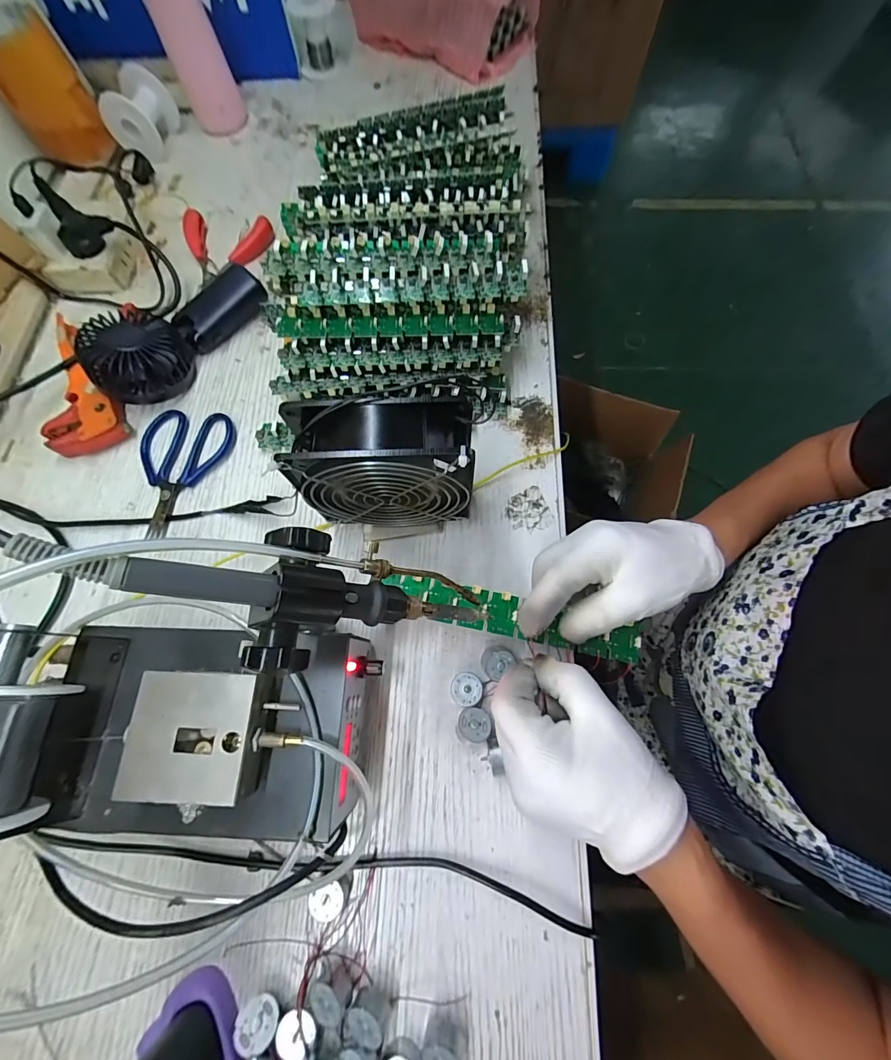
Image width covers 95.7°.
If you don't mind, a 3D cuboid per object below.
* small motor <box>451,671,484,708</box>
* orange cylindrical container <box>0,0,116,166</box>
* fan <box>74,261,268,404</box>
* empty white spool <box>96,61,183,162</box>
[{"bbox_3d":[0.016,0.119,0.301,0.023,0.014,0.022,0,72,1],"label":"small motor"},{"bbox_3d":[-0.468,-0.510,0.469,0.078,0.102,0.080,-40,75,-11],"label":"orange cylindrical container"},{"bbox_3d":[-0.267,-0.202,0.399,0.089,0.054,0.180,41,77,13],"label":"fan"},{"bbox_3d":[-0.381,-0.519,0.506,0.059,0.063,0.073,8,72,4],"label":"empty white spool"}]

